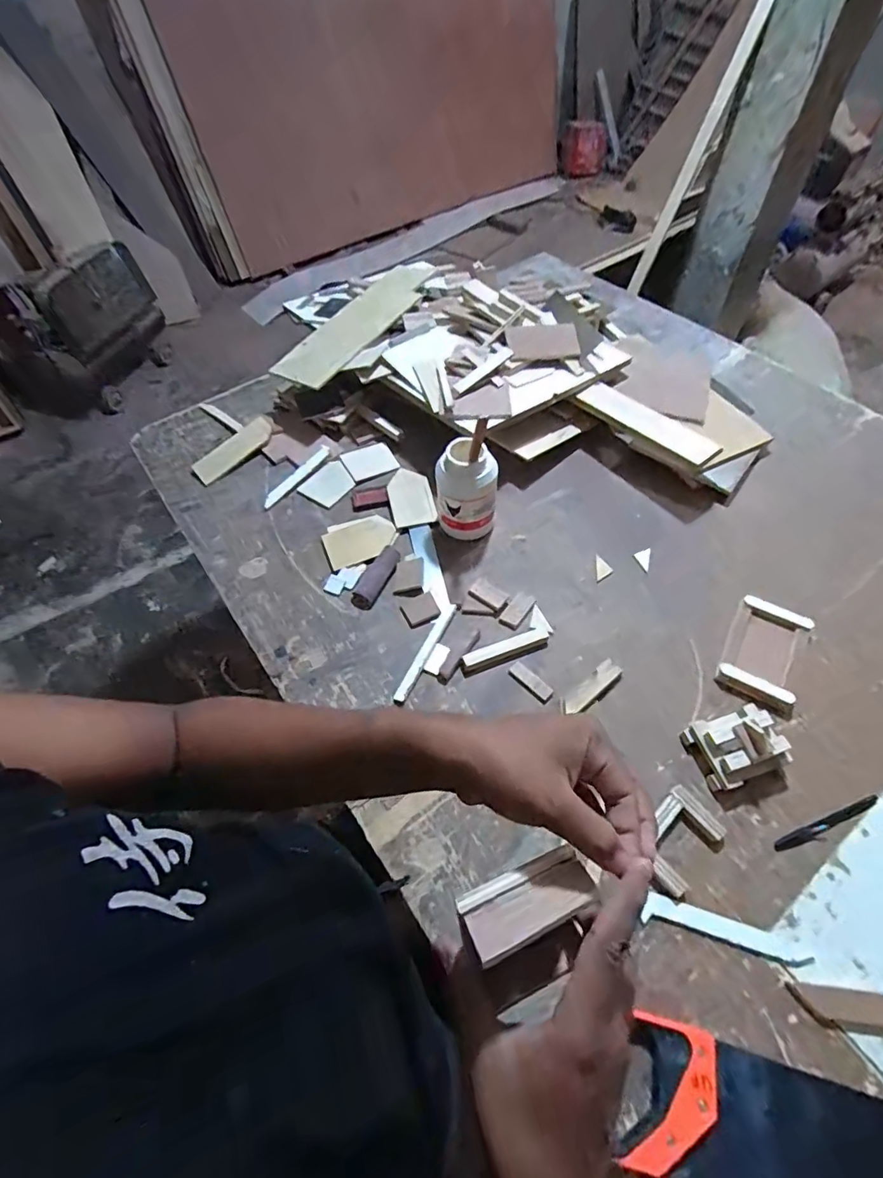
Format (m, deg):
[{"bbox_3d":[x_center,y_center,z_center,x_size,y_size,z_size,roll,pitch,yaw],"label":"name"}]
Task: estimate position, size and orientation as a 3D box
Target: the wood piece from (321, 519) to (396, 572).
[{"bbox_3d":[-0.141,-0.085,0.878,0.122,0.007,0.090,-21,54,-7],"label":"wood piece"}]

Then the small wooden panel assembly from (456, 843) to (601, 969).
[{"bbox_3d":[0.048,0.172,0.277,0.073,0.012,0.033,-21,58,-11],"label":"small wooden panel assembly"}]

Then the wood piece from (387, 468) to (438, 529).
[{"bbox_3d":[-0.057,-0.169,0.923,0.078,0.022,0.132,-13,57,-6],"label":"wood piece"}]

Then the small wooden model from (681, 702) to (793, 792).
[{"bbox_3d":[0.374,0.196,0.637,0.096,0.060,0.088,-18,57,-9],"label":"small wooden model"}]

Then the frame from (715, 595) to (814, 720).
[{"bbox_3d":[0.463,0.092,0.723,0.096,0.033,0.158,24,61,17],"label":"frame"}]

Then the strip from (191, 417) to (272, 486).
[{"bbox_3d":[-0.423,-0.284,1.024,0.173,0.017,0.068,-40,74,-10],"label":"strip"}]

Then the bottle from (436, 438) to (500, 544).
[{"bbox_3d":[0.040,-0.160,0.825,0.097,0.157,0.080,-9,56,-3],"label":"bottle"}]

